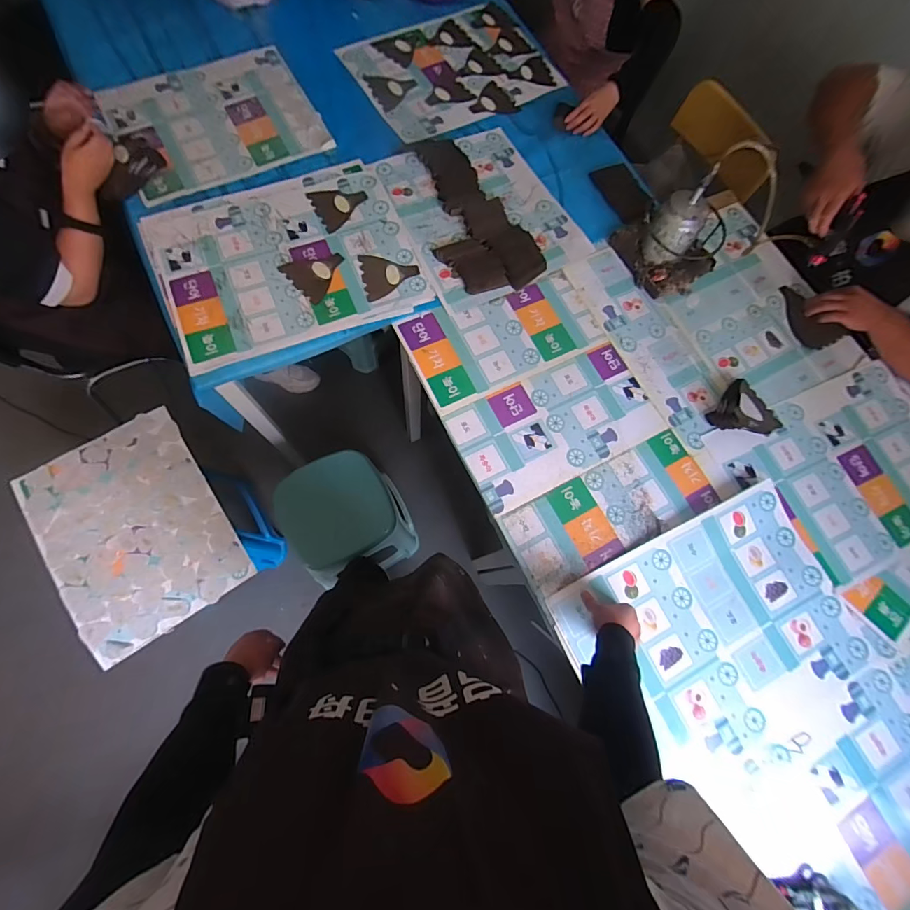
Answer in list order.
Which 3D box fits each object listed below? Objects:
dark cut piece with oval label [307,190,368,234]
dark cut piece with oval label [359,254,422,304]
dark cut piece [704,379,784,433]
[{"bbox_3d":[-0.265,-0.588,1.002,0.124,0.005,0.114,-30,83,-10],"label":"dark cut piece with oval label"},{"bbox_3d":[-0.144,-0.396,0.953,0.128,0.005,0.117,-4,75,-8],"label":"dark cut piece with oval label"},{"bbox_3d":[0.612,-0.089,0.912,0.121,0.071,0.131,-27,79,-10],"label":"dark cut piece"}]

